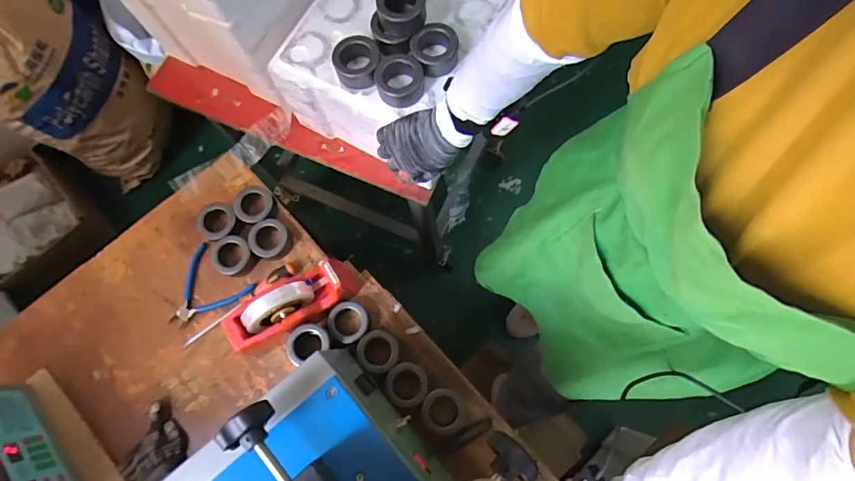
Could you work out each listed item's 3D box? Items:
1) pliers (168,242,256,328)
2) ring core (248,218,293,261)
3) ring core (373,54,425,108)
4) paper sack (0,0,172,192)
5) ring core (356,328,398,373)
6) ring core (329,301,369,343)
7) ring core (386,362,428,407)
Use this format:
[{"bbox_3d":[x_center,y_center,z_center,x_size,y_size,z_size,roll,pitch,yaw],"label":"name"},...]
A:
[{"bbox_3d":[-0.399,0.096,0.812,0.132,0.021,0.141,37,78,10],"label":"pliers"},{"bbox_3d":[-0.281,-0.003,0.818,0.069,0.036,0.072,0,75,1],"label":"ring core"},{"bbox_3d":[-0.043,-0.232,0.663,0.074,0.035,0.068,1,75,2],"label":"ring core"},{"bbox_3d":[-1.050,-0.439,1.286,0.287,0.633,0.405,33,78,10],"label":"paper sack"},{"bbox_3d":[-0.083,0.187,0.769,0.070,0.045,0.068,0,75,1],"label":"ring core"},{"bbox_3d":[-0.133,0.140,0.777,0.065,0.039,0.068,0,75,1],"label":"ring core"},{"bbox_3d":[-0.034,0.238,0.754,0.067,0.037,0.067,0,75,1],"label":"ring core"}]

